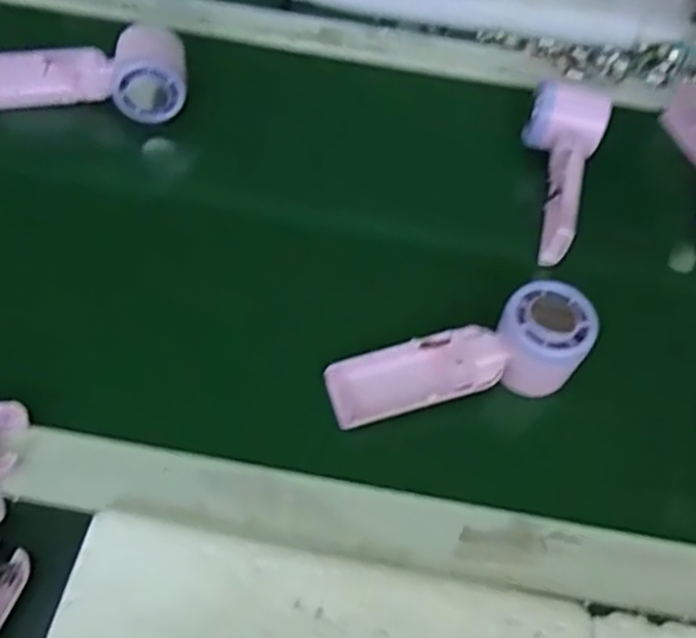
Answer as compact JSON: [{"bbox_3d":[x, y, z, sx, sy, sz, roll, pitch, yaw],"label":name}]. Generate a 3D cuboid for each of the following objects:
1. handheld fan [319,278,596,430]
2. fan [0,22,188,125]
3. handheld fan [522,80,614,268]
[{"bbox_3d":[0.073,0.028,0.439,0.168,0.042,0.054,-17,60,2],"label":"handheld fan"},{"bbox_3d":[-0.218,-0.199,0.563,0.164,0.074,0.065,-1,56,-9],"label":"fan"},{"bbox_3d":[0.157,-0.116,0.531,0.059,0.051,0.147,22,56,6],"label":"handheld fan"}]

